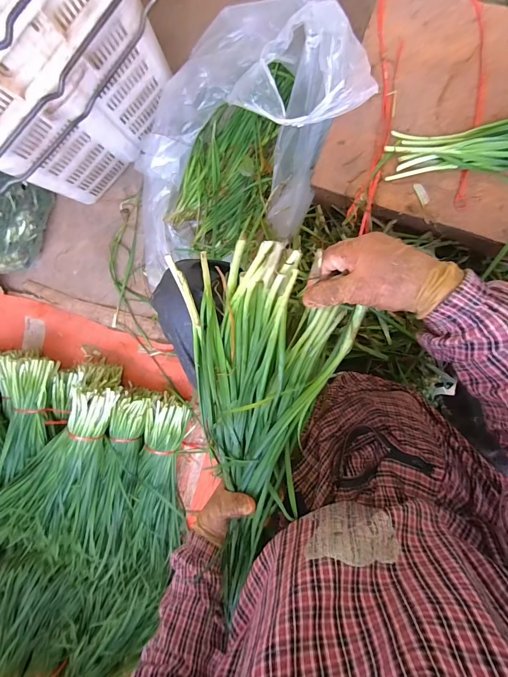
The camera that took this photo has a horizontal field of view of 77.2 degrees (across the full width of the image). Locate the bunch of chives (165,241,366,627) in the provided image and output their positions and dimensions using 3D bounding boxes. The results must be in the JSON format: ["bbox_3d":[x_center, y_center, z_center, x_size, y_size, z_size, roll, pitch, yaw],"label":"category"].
[{"bbox_3d":[0.005,0.104,0.378,0.197,0.052,0.409,4,97,7],"label":"bunch of chives"}]

